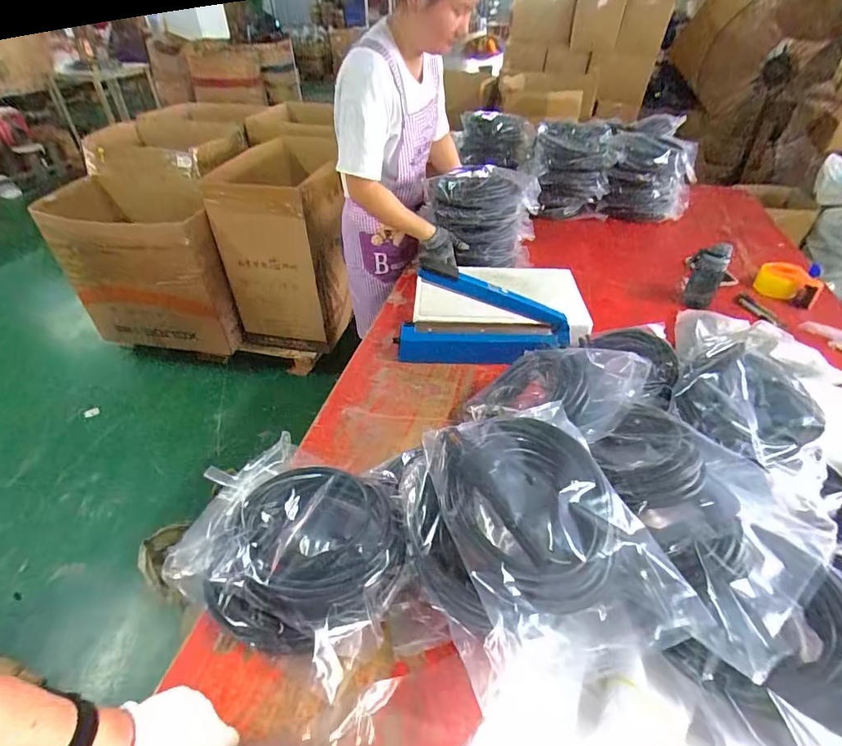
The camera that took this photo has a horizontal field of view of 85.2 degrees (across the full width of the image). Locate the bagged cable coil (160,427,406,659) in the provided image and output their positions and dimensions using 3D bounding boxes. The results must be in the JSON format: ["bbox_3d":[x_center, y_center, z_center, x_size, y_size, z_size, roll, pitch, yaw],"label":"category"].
[{"bbox_3d":[-0.185,0.246,0.683,0.339,0.102,0.275,15,43,16],"label":"bagged cable coil"}]

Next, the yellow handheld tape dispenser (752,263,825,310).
[{"bbox_3d":[1.015,-0.242,1.272,0.068,0.089,0.161,-26,47,-26],"label":"yellow handheld tape dispenser"}]

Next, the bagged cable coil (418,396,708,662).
[{"bbox_3d":[0.149,0.196,0.605,0.259,0.107,0.326,-10,52,-9],"label":"bagged cable coil"}]

